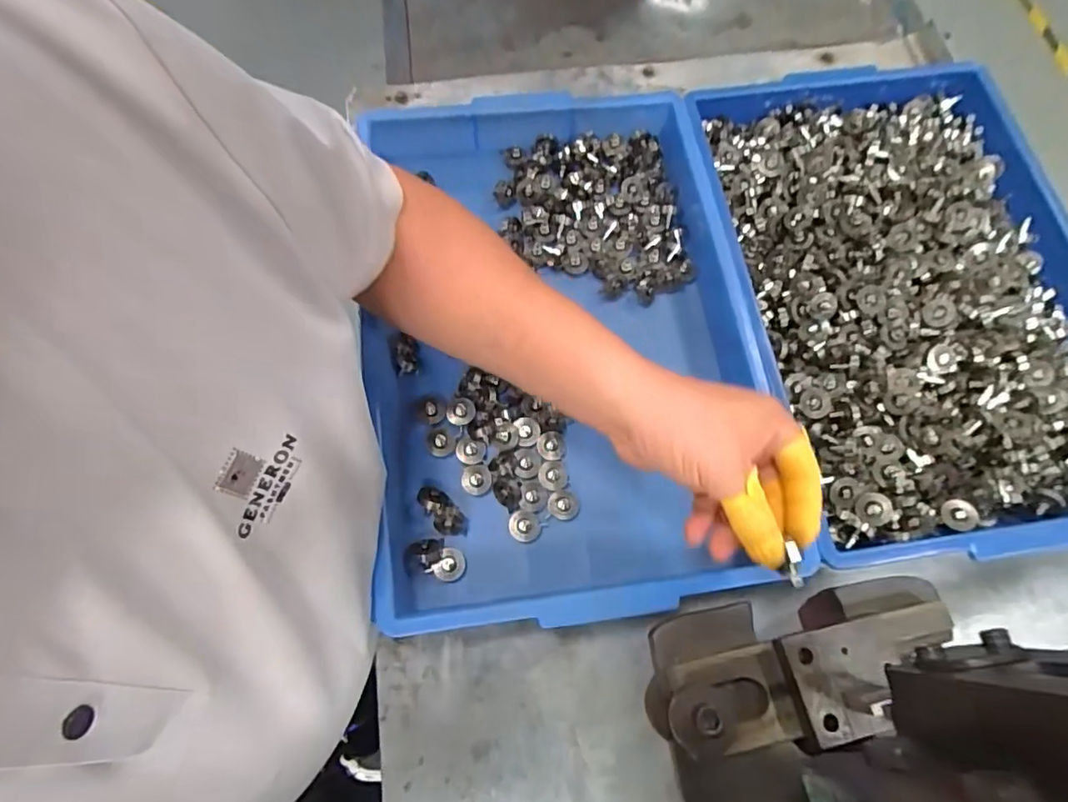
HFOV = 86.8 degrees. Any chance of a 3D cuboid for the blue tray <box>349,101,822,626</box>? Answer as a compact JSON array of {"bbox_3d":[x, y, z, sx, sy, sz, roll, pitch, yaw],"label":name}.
[{"bbox_3d":[0.018,-0.056,0.450,0.290,0.052,0.425,-6,70,-3],"label":"blue tray"}]

